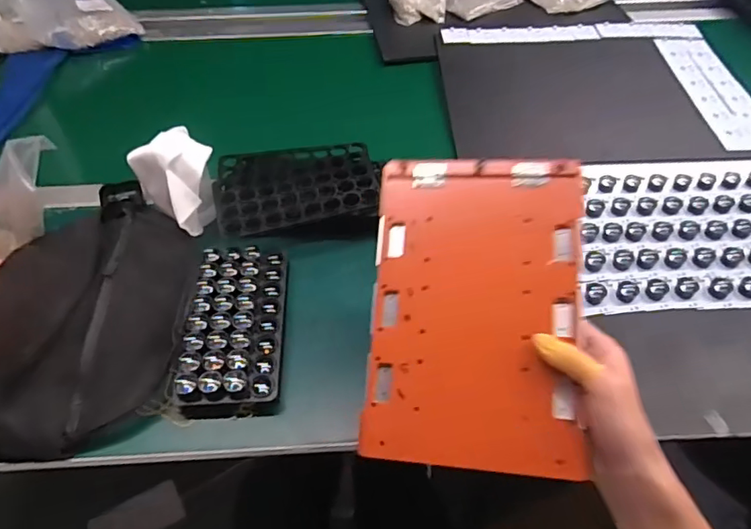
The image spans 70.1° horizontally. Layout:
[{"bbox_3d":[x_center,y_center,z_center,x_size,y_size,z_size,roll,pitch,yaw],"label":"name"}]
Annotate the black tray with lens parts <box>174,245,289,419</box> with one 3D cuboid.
[{"bbox_3d":[-0.148,0.065,0.578,0.099,0.034,0.192,-2,50,0],"label":"black tray with lens parts"}]

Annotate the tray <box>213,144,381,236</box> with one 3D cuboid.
[{"bbox_3d":[-0.100,-0.101,0.680,0.195,0.029,0.154,-10,51,-7],"label":"tray"}]

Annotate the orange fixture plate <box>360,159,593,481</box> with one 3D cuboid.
[{"bbox_3d":[0.078,0.031,0.429,0.162,0.007,0.244,1,75,13],"label":"orange fixture plate"}]

